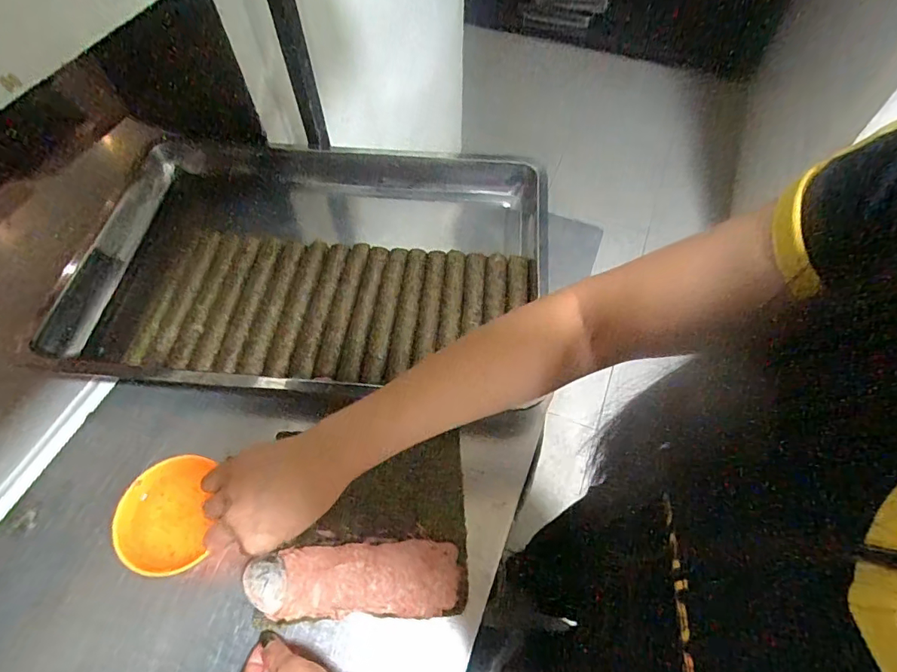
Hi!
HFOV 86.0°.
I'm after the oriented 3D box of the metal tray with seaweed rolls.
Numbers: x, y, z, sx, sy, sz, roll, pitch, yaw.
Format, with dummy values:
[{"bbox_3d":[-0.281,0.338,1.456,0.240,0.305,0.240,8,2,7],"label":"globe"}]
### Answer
[{"bbox_3d":[-0.168,-0.096,0.644,0.576,0.069,0.386,5,59,-2],"label":"metal tray with seaweed rolls"}]

